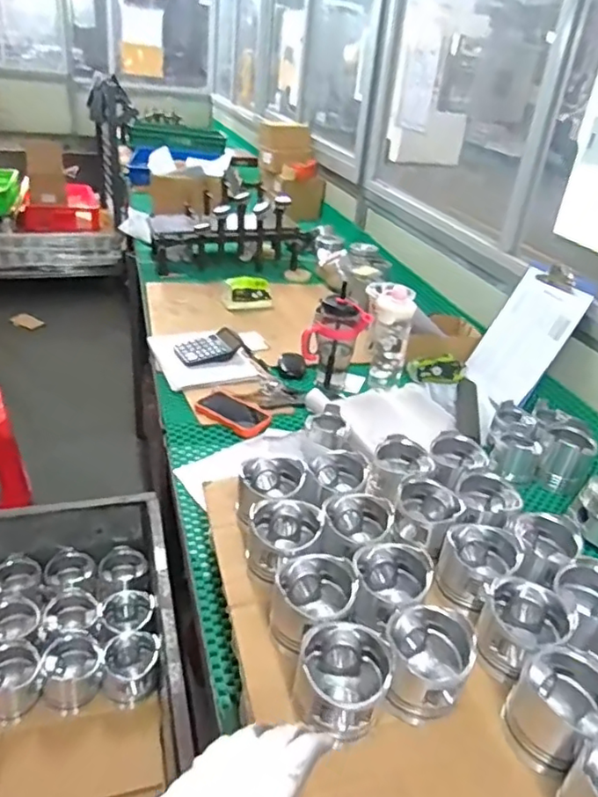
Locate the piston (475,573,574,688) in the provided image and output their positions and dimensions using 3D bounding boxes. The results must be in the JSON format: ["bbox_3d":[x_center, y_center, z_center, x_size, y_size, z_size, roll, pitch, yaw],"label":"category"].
[{"bbox_3d":[0.251,0.271,0.672,0.088,0.086,0.091,5,32,-3],"label":"piston"}]

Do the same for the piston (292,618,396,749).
[{"bbox_3d":[0.043,0.285,0.599,0.089,0.072,0.093,5,32,-3],"label":"piston"}]

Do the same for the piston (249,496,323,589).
[{"bbox_3d":[-0.020,0.185,0.754,0.089,0.082,0.091,3,32,-7],"label":"piston"}]

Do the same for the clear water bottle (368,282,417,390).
[{"bbox_3d":[0.201,-0.139,1.359,0.107,0.222,0.067,10,32,5],"label":"clear water bottle"}]

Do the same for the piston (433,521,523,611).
[{"bbox_3d":[0.229,0.209,0.751,0.090,0.073,0.104,24,36,26],"label":"piston"}]

